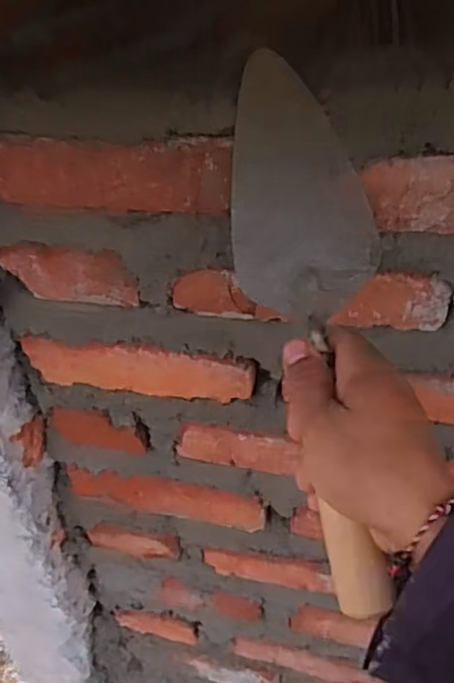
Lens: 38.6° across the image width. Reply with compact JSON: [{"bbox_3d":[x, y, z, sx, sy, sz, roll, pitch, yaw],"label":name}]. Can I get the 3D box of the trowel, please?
[{"bbox_3d":[0.054,-0.011,0.373,0.078,0.050,0.308,-7,77,-3],"label":"trowel"}]

